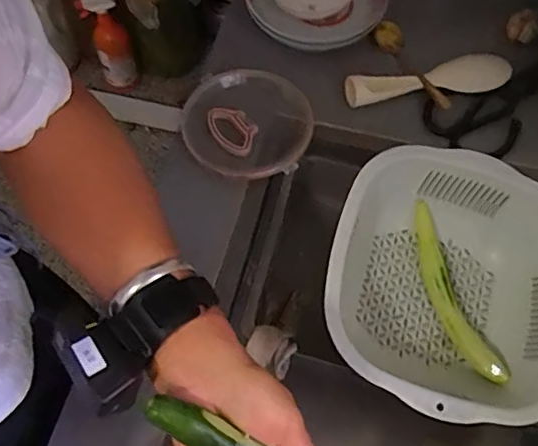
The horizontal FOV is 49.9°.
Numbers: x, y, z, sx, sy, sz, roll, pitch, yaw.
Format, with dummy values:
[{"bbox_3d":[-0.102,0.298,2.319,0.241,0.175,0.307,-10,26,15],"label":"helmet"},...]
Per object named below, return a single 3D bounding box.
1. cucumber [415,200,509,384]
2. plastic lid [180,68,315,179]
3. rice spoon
[{"bbox_3d":[0.200,0.078,0.647,0.031,0.043,0.204,-19,77,-10],"label":"cucumber"},{"bbox_3d":[-0.024,-0.113,0.643,0.140,0.020,0.137,0,63,0],"label":"plastic lid"},{"bbox_3d":[0.184,-0.164,0.666,0.194,0.027,0.034,-10,63,-5],"label":"rice spoon"}]

